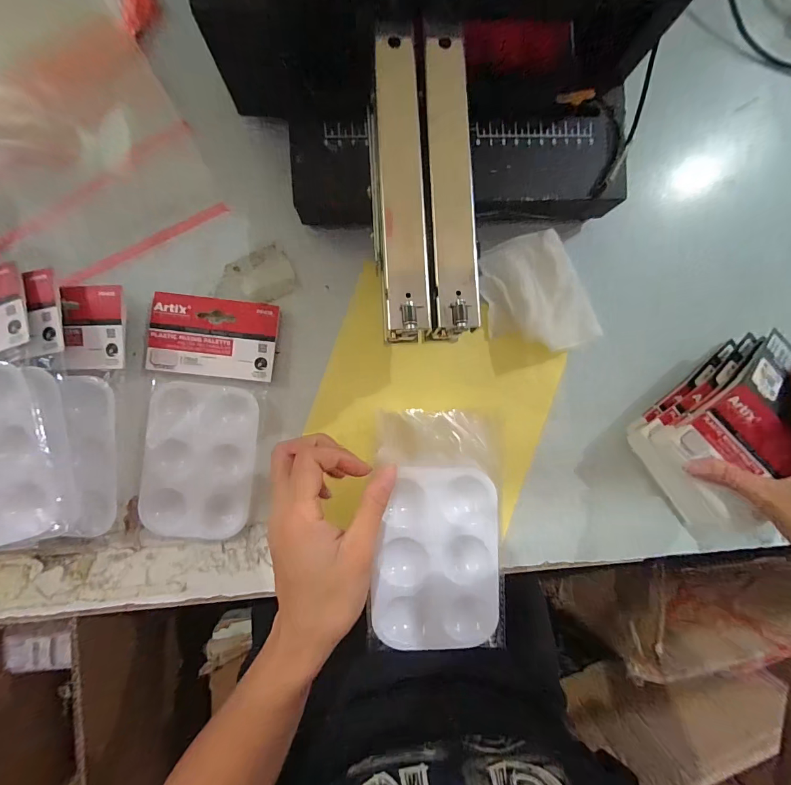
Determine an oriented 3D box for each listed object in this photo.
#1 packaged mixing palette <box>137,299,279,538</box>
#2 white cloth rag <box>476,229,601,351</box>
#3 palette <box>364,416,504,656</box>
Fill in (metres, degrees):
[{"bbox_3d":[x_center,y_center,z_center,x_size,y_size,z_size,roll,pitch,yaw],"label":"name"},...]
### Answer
[{"bbox_3d":[-0.154,0.020,0.312,0.096,0.015,0.193,5,91,-5],"label":"packaged mixing palette"},{"bbox_3d":[0.120,-0.082,0.325,0.082,0.029,0.096,-18,93,-4],"label":"white cloth rag"},{"bbox_3d":[0.028,0.093,0.254,0.087,0.008,0.161,0,92,-5],"label":"palette"}]

